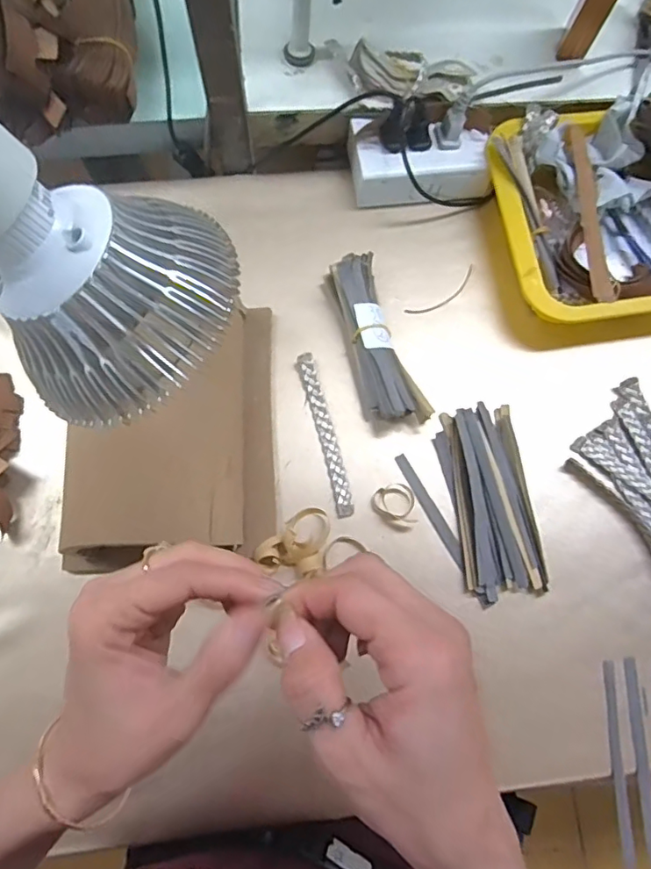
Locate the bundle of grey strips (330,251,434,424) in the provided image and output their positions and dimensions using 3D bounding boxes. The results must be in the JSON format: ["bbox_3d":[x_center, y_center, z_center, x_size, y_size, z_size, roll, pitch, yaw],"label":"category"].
[{"bbox_3d":[0.041,-0.078,0.450,0.044,0.036,0.149,-16,76,-6],"label":"bundle of grey strips"}]

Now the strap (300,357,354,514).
[{"bbox_3d":[0.000,-0.001,0.443,0.014,0.008,0.135,-14,76,-5],"label":"strap"}]

